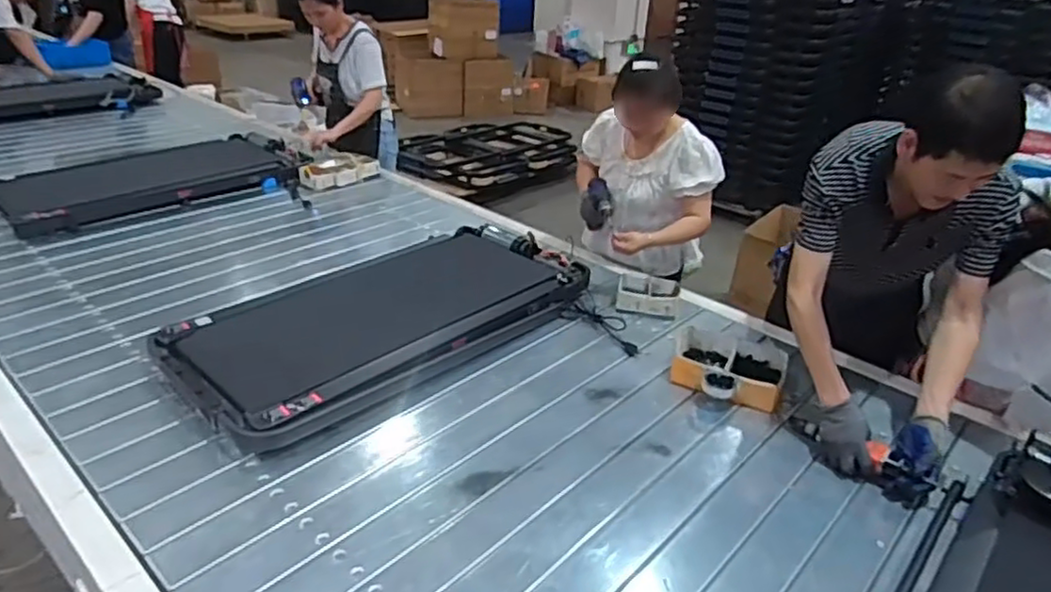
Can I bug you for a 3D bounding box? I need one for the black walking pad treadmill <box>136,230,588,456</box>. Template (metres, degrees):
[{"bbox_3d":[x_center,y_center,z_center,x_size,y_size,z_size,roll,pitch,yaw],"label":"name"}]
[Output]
[{"bbox_3d":[-0.329,0.033,1.804,1.093,0.091,0.566,-22,36,-38],"label":"black walking pad treadmill"}]

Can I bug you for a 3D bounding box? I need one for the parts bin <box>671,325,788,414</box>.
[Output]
[{"bbox_3d":[0.488,0.172,1.650,0.255,0.067,0.214,10,29,14],"label":"parts bin"}]

